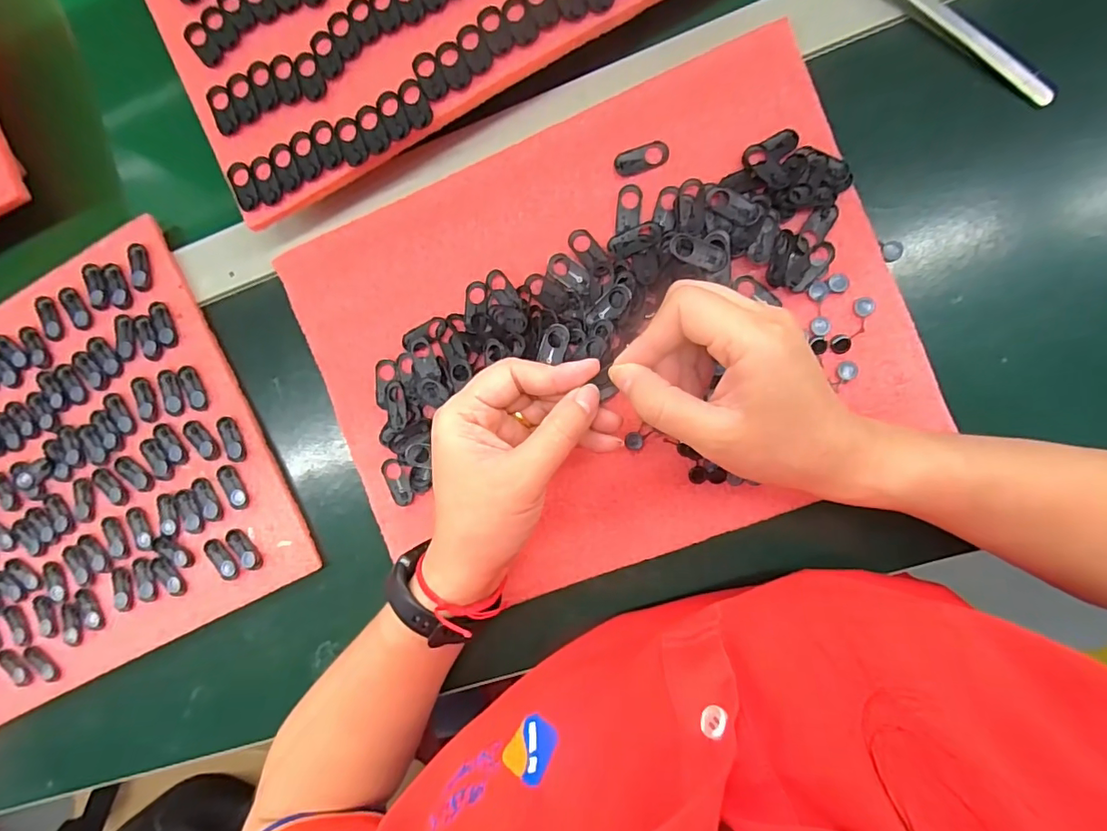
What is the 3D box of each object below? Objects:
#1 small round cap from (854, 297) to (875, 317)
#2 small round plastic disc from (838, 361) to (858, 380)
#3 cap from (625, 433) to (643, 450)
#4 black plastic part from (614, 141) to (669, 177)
[{"bbox_3d":[0.177,-0.062,0.294,0.011,0.004,0.011,0,91,7],"label":"small round cap"},{"bbox_3d":[0.168,-0.025,0.295,0.012,0.006,0.010,-26,88,7],"label":"small round plastic disc"},{"bbox_3d":[0.049,0.016,0.312,0.010,0.004,0.011,0,91,7],"label":"cap"},{"bbox_3d":[0.052,-0.152,0.305,0.032,0.004,0.015,-15,89,7],"label":"black plastic part"}]

